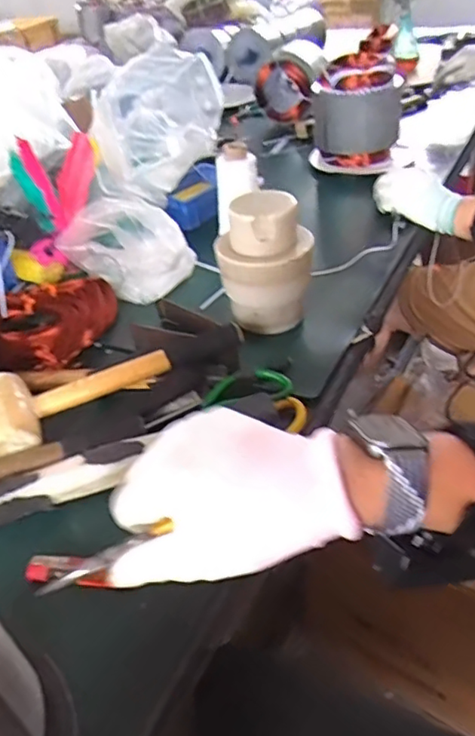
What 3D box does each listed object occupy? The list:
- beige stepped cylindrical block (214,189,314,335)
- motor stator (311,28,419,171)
[{"bbox_3d":[0.032,-0.125,0.687,0.104,0.139,0.089,-4,39,2],"label":"beige stepped cylindrical block"},{"bbox_3d":[0.227,-0.483,1.088,0.172,0.182,0.157,1,39,8],"label":"motor stator"}]

